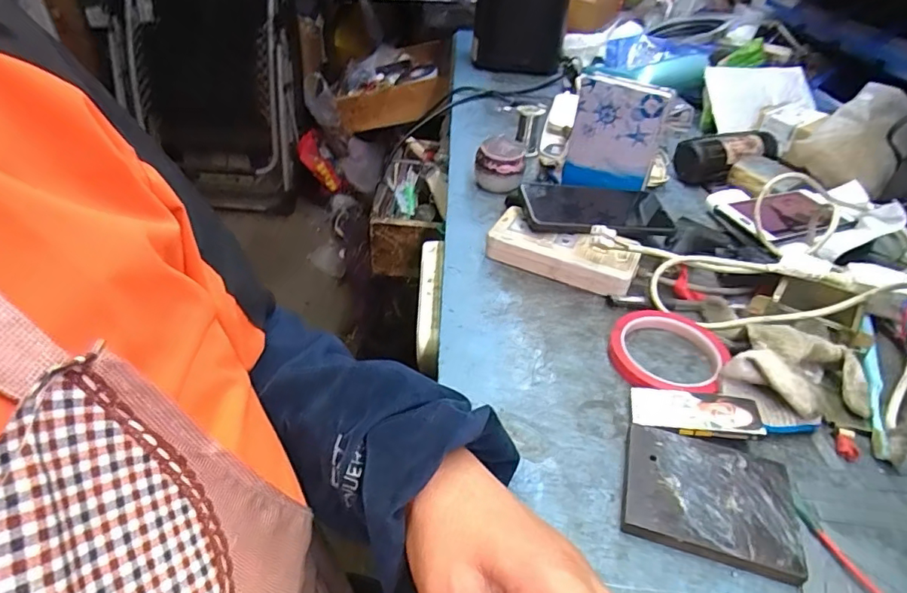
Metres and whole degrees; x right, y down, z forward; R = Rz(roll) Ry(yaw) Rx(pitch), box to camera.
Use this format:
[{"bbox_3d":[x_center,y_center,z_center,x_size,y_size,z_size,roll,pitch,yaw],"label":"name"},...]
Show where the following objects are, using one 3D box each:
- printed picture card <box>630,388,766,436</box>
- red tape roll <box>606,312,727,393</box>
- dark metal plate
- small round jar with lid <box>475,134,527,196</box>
[{"bbox_3d":[0.179,0.086,0.389,0.087,0.005,0.035,1,38,16],"label":"printed picture card"},{"bbox_3d":[0.182,0.046,0.445,0.090,0.015,0.107,24,44,25],"label":"red tape roll"},{"bbox_3d":[0.169,0.132,0.346,0.106,0.014,0.080,13,40,13],"label":"dark metal plate"},{"bbox_3d":[0.058,-0.168,0.662,0.059,0.052,0.053,1,39,-2],"label":"small round jar with lid"}]

